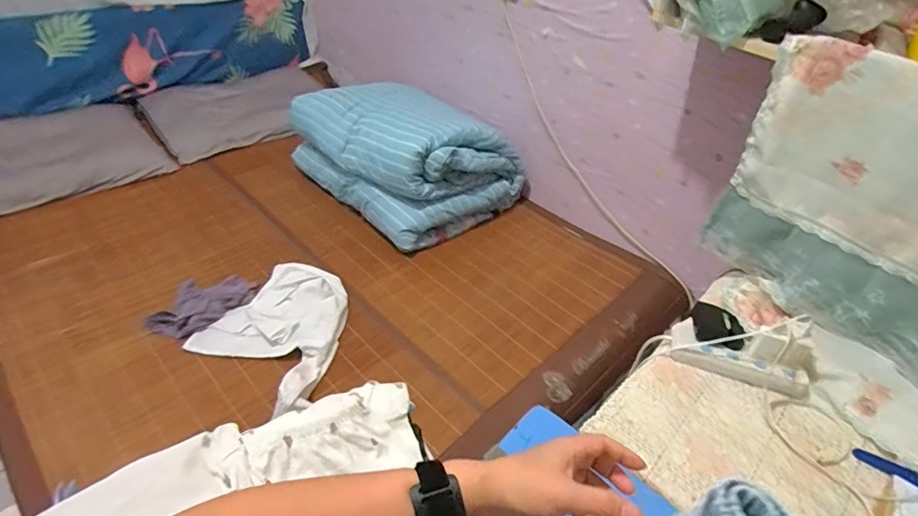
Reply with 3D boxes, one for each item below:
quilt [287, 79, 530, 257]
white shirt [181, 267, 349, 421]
[{"bbox_3d":[-0.167,-0.373,1.628,0.503,0.330,0.653,-29,52,-35],"label":"quilt"},{"bbox_3d":[-0.419,0.168,1.178,0.353,0.081,0.358,24,43,19],"label":"white shirt"}]

